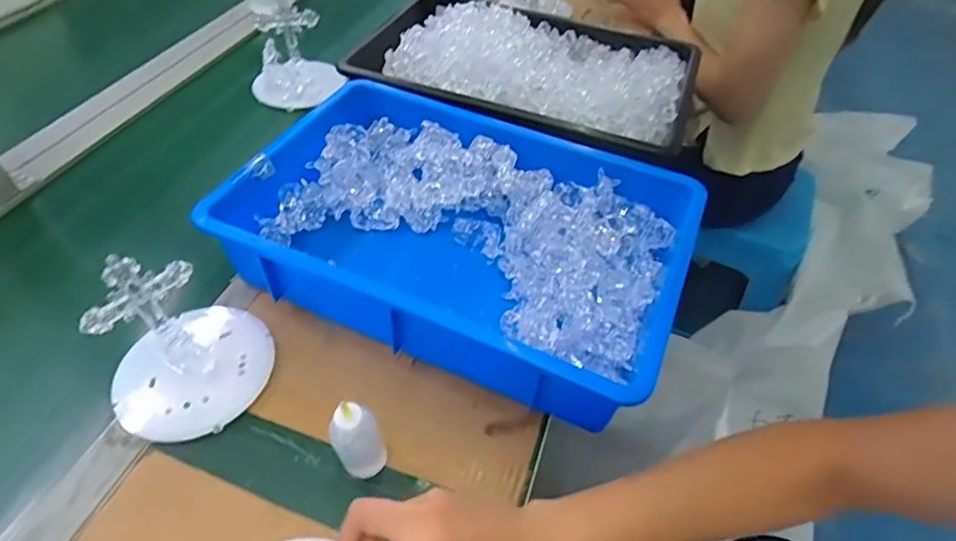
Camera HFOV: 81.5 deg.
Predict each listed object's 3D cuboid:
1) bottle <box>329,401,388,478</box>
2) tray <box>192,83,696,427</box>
[{"bbox_3d":[-0.086,0.126,0.402,0.034,0.092,0.026,-13,49,-14],"label":"bottle"},{"bbox_3d":[-0.016,-0.036,0.550,0.410,0.094,0.276,20,49,15],"label":"tray"}]

